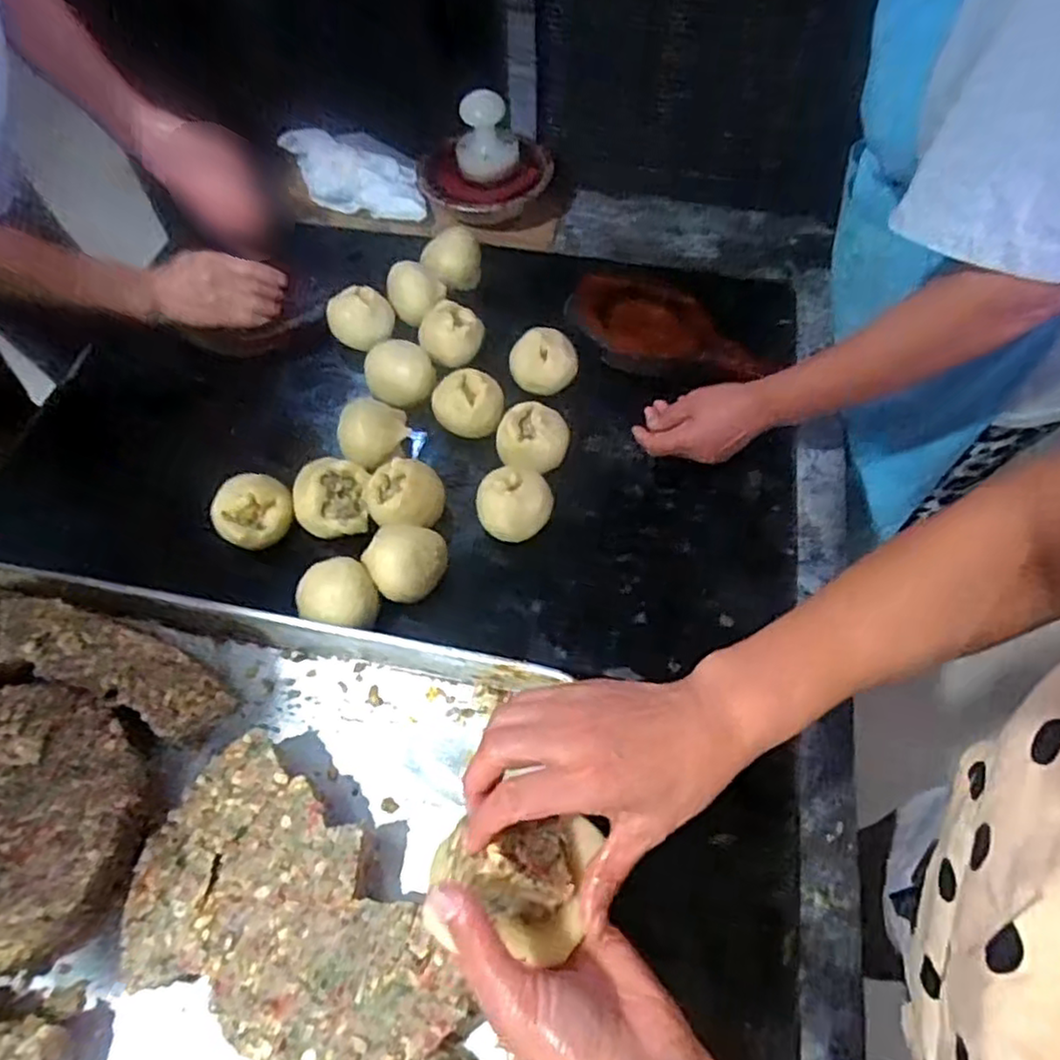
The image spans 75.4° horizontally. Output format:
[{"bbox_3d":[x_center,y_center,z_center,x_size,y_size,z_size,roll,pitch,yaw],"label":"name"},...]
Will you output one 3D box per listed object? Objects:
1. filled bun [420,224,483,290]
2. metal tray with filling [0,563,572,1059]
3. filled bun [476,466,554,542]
[{"bbox_3d":[-0.098,-0.340,0.860,0.069,0.049,0.058,-4,56,-2],"label":"filled bun"},{"bbox_3d":[-0.285,0.249,0.513,0.588,0.073,0.398,9,56,7],"label":"metal tray with filling"},{"bbox_3d":[-0.015,-0.021,0.679,0.071,0.062,0.068,0,56,0],"label":"filled bun"}]

